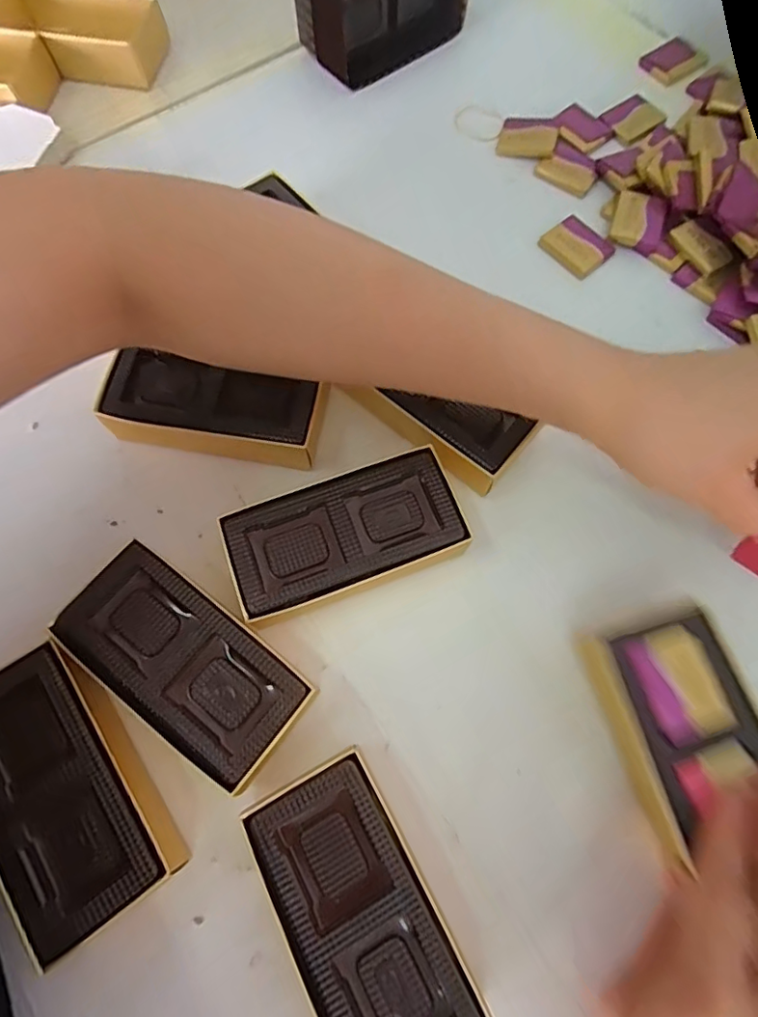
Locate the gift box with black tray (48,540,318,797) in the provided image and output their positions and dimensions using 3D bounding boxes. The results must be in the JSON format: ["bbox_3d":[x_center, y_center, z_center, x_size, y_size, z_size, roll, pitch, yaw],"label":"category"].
[{"bbox_3d":[-0.088,0.073,0.257,0.113,0.033,0.056,35,75,11],"label":"gift box with black tray"}]

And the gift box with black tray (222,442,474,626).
[{"bbox_3d":[-0.016,0.016,0.277,0.112,0.031,0.059,-20,72,-6],"label":"gift box with black tray"}]

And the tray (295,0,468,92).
[{"bbox_3d":[0.002,-0.375,0.399,0.119,0.058,0.071,-32,74,-10],"label":"tray"}]

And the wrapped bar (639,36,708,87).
[{"bbox_3d":[0.222,-0.338,0.413,0.039,0.009,0.034,-36,75,-11],"label":"wrapped bar"}]

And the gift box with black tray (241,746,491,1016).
[{"bbox_3d":[-0.007,0.167,0.226,0.056,0.032,0.113,-28,73,-9],"label":"gift box with black tray"}]

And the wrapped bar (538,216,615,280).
[{"bbox_3d":[0.130,-0.171,0.356,0.034,0.007,0.040,-38,75,-12],"label":"wrapped bar"}]

